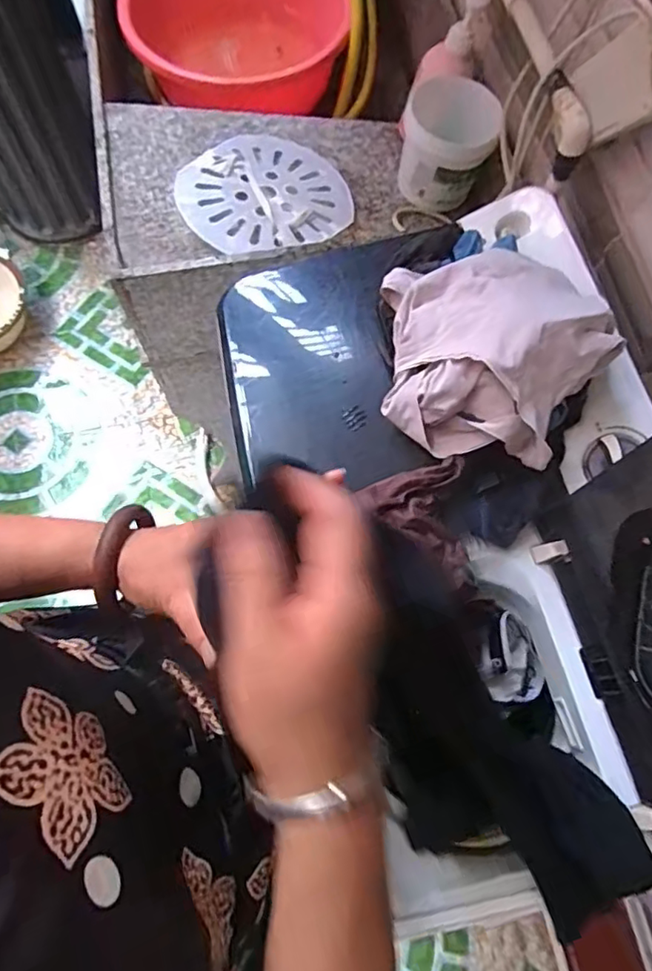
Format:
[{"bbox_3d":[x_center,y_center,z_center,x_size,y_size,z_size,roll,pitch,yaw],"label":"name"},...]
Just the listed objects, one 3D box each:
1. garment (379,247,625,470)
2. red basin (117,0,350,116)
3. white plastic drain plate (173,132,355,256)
[{"bbox_3d":[0.156,-0.133,0.531,0.185,0.099,0.198,3,71,-3],"label":"garment"},{"bbox_3d":[-0.165,-0.805,1.032,0.369,0.186,0.384,1,71,-3],"label":"red basin"},{"bbox_3d":[-0.085,-0.406,0.791,0.244,0.014,0.209,-35,74,-24],"label":"white plastic drain plate"}]

